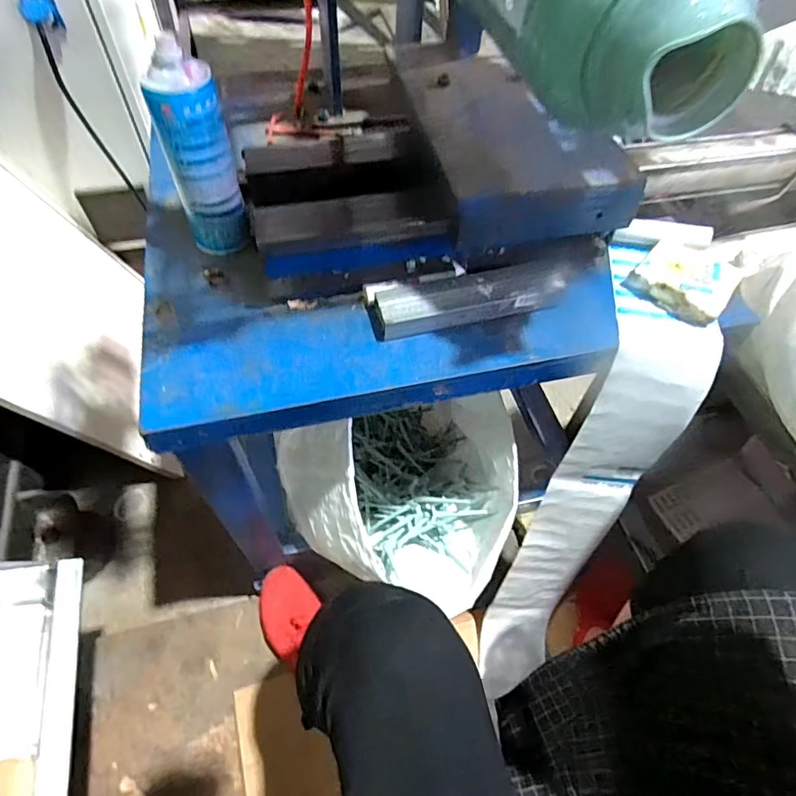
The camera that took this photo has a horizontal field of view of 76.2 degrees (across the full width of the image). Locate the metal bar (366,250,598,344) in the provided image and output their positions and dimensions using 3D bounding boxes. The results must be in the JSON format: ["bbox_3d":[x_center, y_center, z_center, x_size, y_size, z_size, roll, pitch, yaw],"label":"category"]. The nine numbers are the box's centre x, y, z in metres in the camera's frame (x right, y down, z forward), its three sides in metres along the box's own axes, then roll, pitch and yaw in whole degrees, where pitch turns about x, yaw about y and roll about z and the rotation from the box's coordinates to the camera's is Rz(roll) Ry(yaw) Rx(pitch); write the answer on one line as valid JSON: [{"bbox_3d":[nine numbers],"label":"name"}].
[{"bbox_3d":[0.094,-0.113,0.544,0.247,0.026,0.067,-9,58,-10],"label":"metal bar"}]

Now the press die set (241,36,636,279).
[{"bbox_3d":[0.026,-0.274,0.588,0.381,0.108,0.283,-8,58,-10],"label":"press die set"}]

